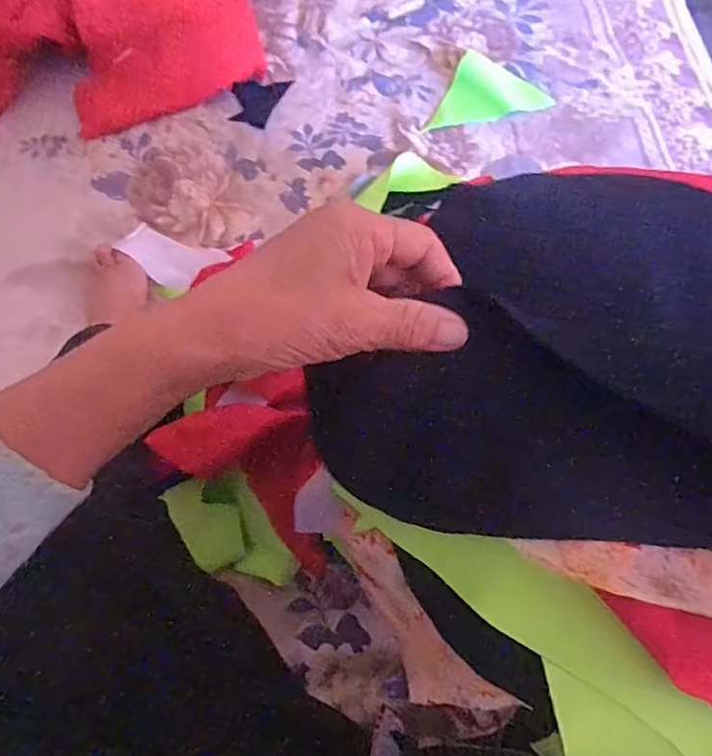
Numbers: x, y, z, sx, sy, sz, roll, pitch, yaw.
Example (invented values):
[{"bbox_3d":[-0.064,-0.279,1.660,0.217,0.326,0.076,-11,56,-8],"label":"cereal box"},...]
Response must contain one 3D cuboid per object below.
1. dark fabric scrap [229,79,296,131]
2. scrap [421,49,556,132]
[{"bbox_3d":[-0.139,-0.390,0.775,0.069,0.010,0.090,15,68,5],"label":"dark fabric scrap"},{"bbox_3d":[0.193,-0.385,0.773,0.140,0.025,0.126,22,69,8],"label":"scrap"}]

